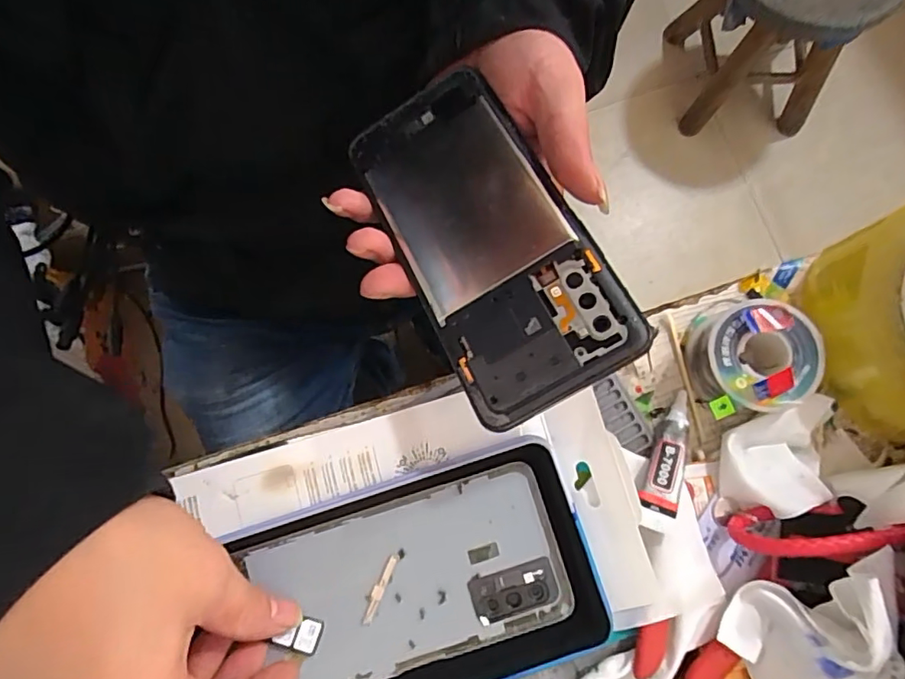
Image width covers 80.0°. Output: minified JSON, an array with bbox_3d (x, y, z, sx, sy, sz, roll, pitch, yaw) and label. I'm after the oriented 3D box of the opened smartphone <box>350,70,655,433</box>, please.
[{"bbox_3d":[0.011,-0.046,0.237,0.073,0.006,0.162,-31,68,10],"label":"opened smartphone"}]

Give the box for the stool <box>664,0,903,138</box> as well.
[{"bbox_3d":[0.564,-0.546,0.925,0.258,0.272,0.247,-2,80,1],"label":"stool"}]

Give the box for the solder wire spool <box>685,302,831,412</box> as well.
[{"bbox_3d":[0.150,0.007,0.270,0.051,0.031,0.054,0,80,1],"label":"solder wire spool"}]

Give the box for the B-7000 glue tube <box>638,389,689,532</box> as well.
[{"bbox_3d":[0.106,0.057,0.265,0.016,0.009,0.072,22,64,5],"label":"B-7000 glue tube"}]

